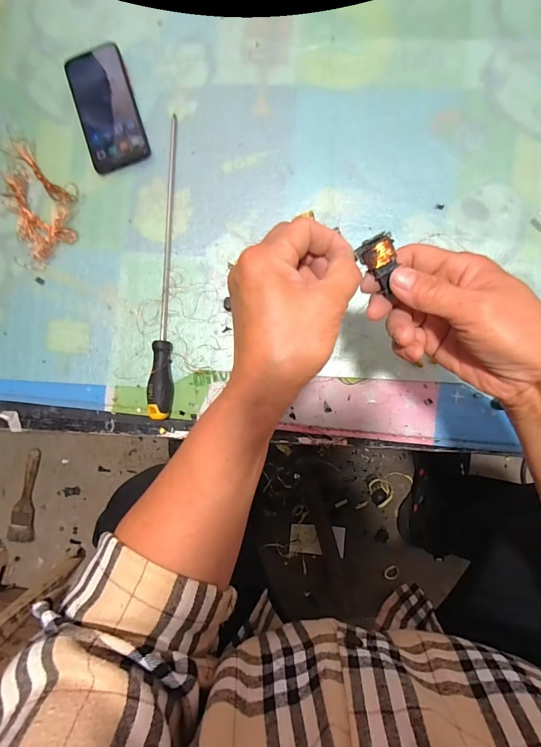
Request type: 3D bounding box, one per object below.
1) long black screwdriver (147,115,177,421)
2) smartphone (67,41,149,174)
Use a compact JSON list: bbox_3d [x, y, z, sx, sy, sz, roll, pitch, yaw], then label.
[{"bbox_3d":[-0.136,-0.137,0.458,0.026,0.030,0.383,-1,89,5],"label":"long black screwdriver"},{"bbox_3d":[-0.216,-0.351,0.483,0.078,0.010,0.159,-18,87,4],"label":"smartphone"}]

